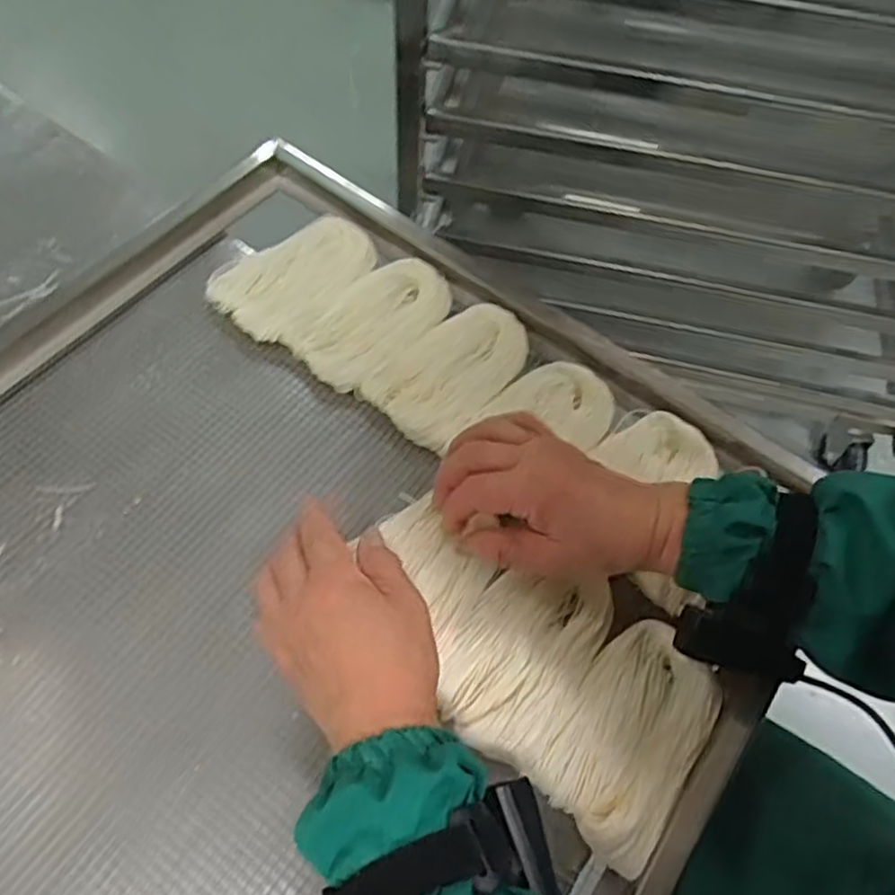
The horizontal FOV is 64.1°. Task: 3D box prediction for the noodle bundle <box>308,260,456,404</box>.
[{"bbox_3d":[-0.053,-0.105,0.594,0.075,0.020,0.144,28,62,13],"label":"noodle bundle"}]

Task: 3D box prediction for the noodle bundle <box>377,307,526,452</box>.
[{"bbox_3d":[0.007,-0.064,0.576,0.073,0.013,0.141,33,63,15],"label":"noodle bundle"}]

